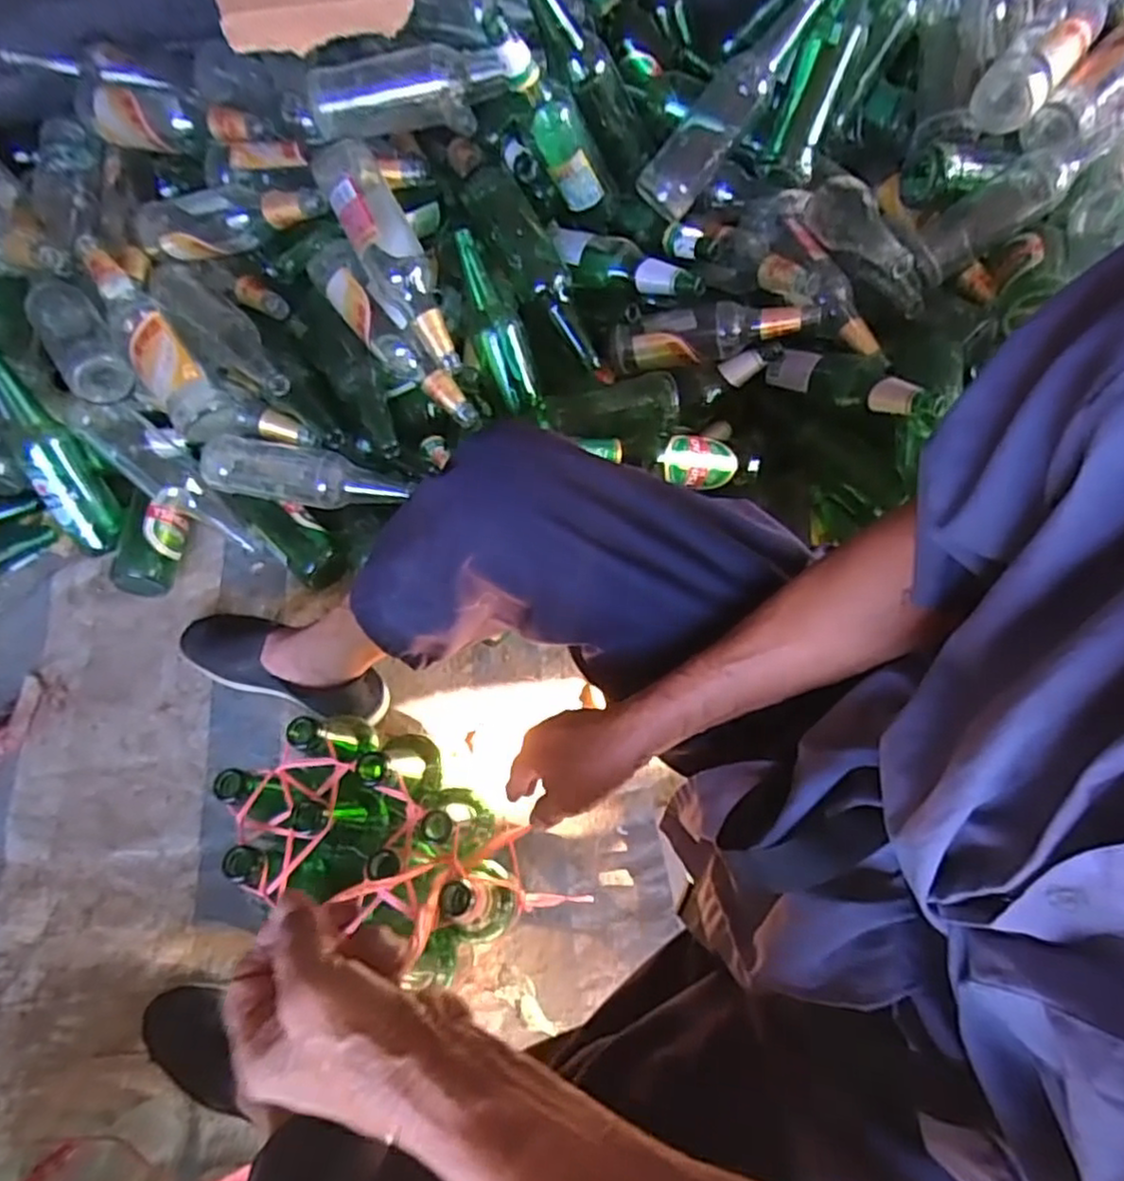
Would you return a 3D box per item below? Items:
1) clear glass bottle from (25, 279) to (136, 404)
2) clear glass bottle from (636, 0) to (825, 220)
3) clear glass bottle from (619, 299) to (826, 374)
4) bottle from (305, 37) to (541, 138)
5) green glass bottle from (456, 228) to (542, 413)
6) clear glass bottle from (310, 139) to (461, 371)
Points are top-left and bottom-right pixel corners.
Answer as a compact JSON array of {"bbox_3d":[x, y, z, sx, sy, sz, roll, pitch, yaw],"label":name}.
[{"bbox_3d":[-0.572,-0.298,0.797,0.072,0.061,0.180,-36,73,-13],"label":"clear glass bottle"},{"bbox_3d":[0.192,-0.567,0.778,0.079,0.060,0.271,49,113,16],"label":"clear glass bottle"},{"bbox_3d":[0.186,-0.327,0.849,0.255,0.055,0.059,-4,67,16],"label":"clear glass bottle"},{"bbox_3d":[-0.150,-0.558,0.739,0.252,0.071,0.071,0,68,14],"label":"bottle"},{"bbox_3d":[-0.080,-0.323,0.820,0.055,0.054,0.208,-24,108,-10],"label":"green glass bottle"},{"bbox_3d":[-0.189,-0.374,0.773,0.073,0.070,0.261,-32,102,-12],"label":"clear glass bottle"}]

